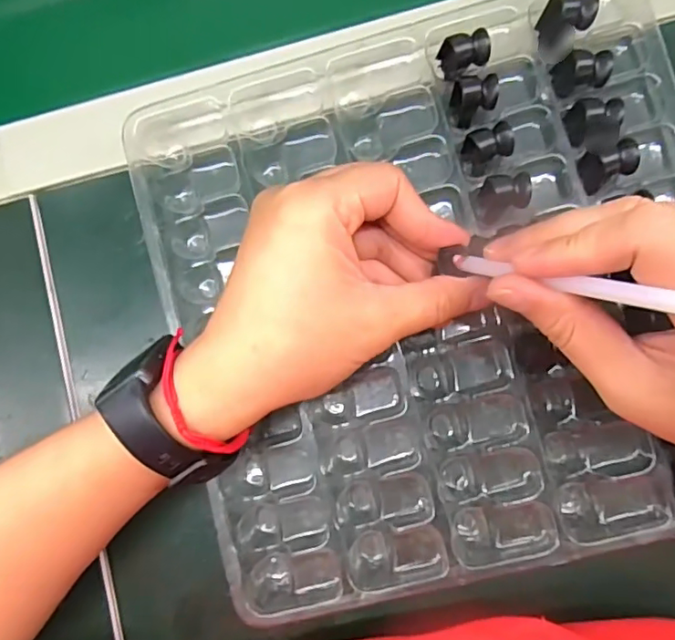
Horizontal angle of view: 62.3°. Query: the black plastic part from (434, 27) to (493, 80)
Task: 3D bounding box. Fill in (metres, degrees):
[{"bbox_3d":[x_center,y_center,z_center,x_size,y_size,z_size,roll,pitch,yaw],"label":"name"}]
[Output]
[{"bbox_3d":[0.059,-0.124,0.261,0.023,0.011,0.016,-18,84,4],"label":"black plastic part"}]

